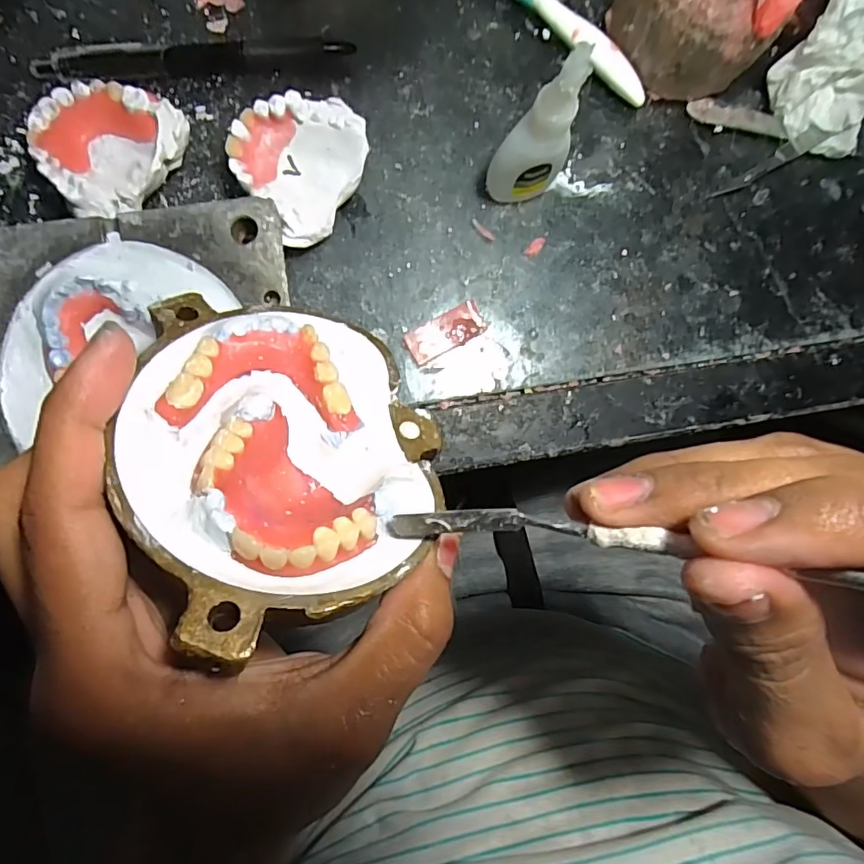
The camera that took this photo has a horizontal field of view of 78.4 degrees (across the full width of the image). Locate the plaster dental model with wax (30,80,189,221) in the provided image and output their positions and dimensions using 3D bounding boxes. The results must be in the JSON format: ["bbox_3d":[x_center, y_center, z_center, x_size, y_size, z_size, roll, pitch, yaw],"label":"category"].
[{"bbox_3d":[-0.143,-0.122,0.235,0.058,0.027,0.057,15,87,-5],"label":"plaster dental model with wax"}]

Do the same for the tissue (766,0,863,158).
[{"bbox_3d":[0.202,-0.176,0.256,0.046,0.053,0.067,-35,92,-6],"label":"tissue"}]

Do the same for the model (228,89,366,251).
[{"bbox_3d":[-0.057,-0.123,0.245,0.059,0.026,0.056,0,88,-6],"label":"model"}]

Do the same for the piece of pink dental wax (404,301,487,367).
[{"bbox_3d":[0.007,-0.049,0.260,0.040,0.004,0.018,-31,91,-6],"label":"piece of pink dental wax"}]

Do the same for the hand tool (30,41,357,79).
[{"bbox_3d":[-0.110,-0.177,0.249,0.142,0.010,0.014,-10,89,-6],"label":"hand tool"}]

